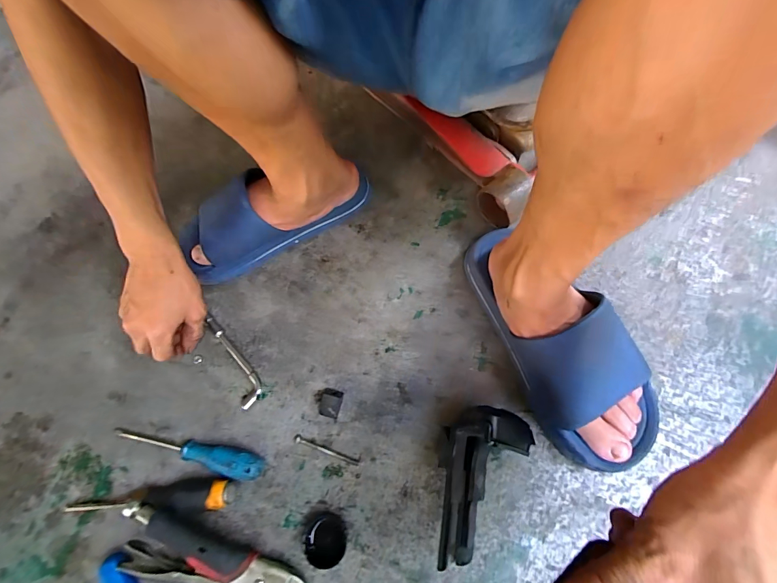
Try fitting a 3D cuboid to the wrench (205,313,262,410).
[{"bbox_3d":[-0.196,0.084,0.456,0.030,0.015,0.129,-36,67,-11],"label":"wrench"}]

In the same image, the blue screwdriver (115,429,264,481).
[{"bbox_3d":[-0.226,0.174,0.405,0.184,0.033,0.025,10,70,10],"label":"blue screwdriver"}]

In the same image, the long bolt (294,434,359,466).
[{"bbox_3d":[-0.071,0.179,0.409,0.077,0.005,0.008,19,72,13],"label":"long bolt"}]

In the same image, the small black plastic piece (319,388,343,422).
[{"bbox_3d":[-0.069,0.131,0.425,0.026,0.013,0.031,13,71,11],"label":"small black plastic piece"}]

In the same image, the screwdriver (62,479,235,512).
[{"bbox_3d":[-0.255,0.220,0.390,0.185,0.035,0.027,-5,69,4],"label":"screwdriver"}]

